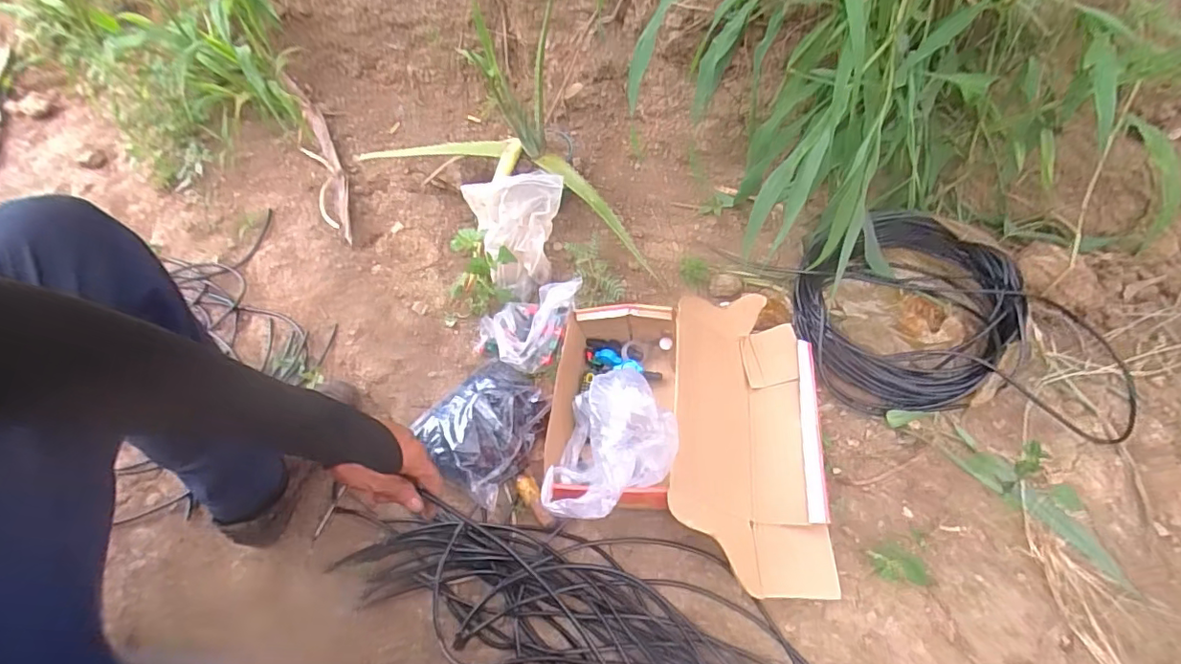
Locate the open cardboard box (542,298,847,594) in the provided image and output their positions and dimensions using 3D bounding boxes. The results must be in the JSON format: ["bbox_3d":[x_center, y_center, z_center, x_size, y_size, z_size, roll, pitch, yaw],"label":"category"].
[{"bbox_3d":[0.137,0.116,0.768,0.378,0.105,0.427,5,57,7],"label":"open cardboard box"}]

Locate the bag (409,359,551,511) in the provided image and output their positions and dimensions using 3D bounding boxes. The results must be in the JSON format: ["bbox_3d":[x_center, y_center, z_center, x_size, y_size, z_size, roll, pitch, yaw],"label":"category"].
[{"bbox_3d":[-0.162,0.135,0.809,0.162,0.067,0.192,25,61,19],"label":"bag"}]

